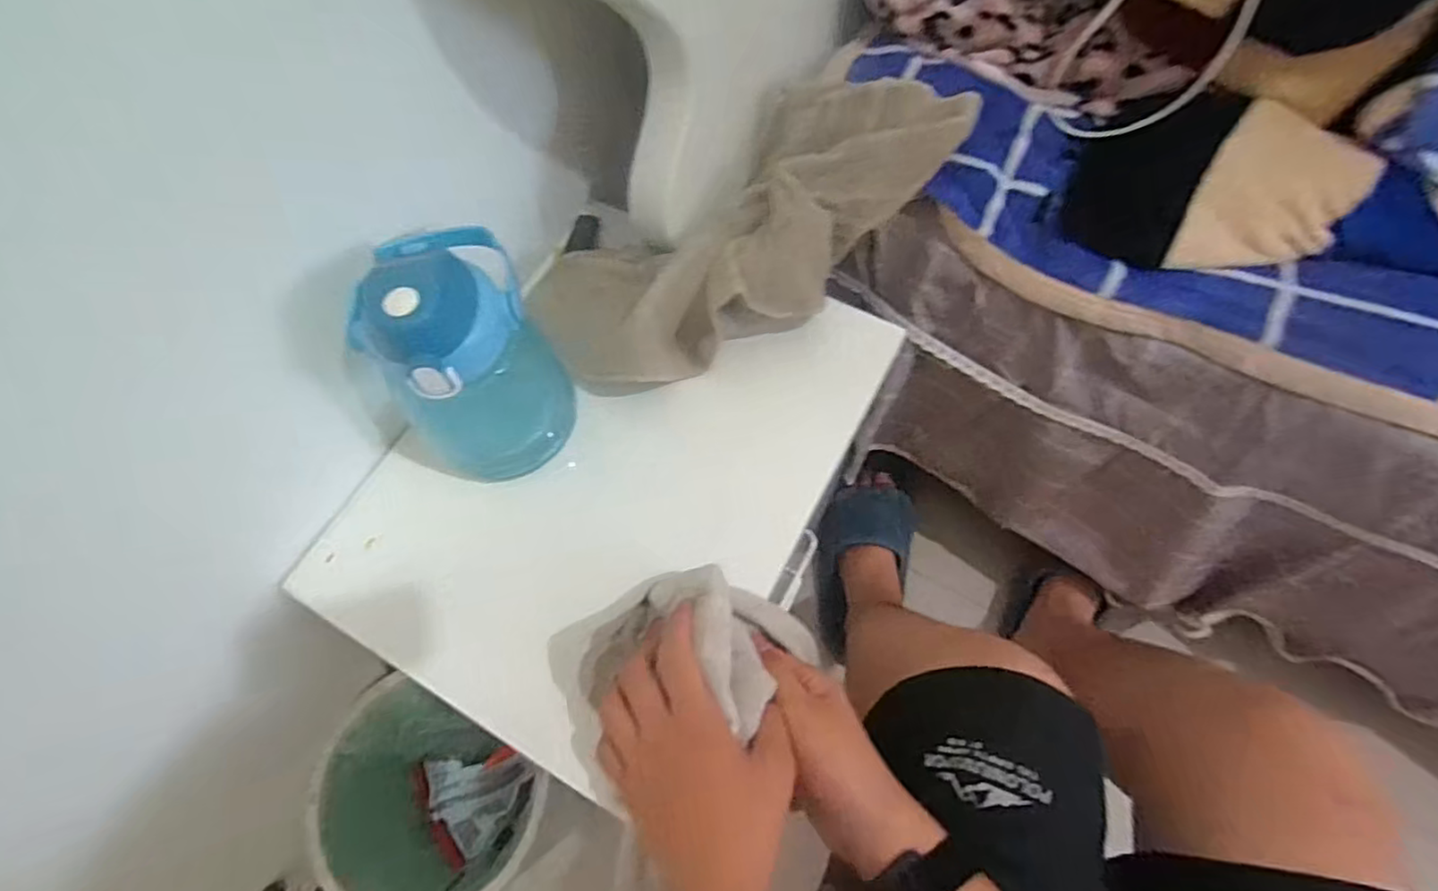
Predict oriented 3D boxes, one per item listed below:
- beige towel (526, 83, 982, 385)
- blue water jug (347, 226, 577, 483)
[{"bbox_3d":[0.031,-0.182,0.566,0.385,0.116,0.153,-32,68,-11],"label":"beige towel"},{"bbox_3d":[-0.184,-0.064,0.471,0.116,0.202,0.111,-1,66,3],"label":"blue water jug"}]

